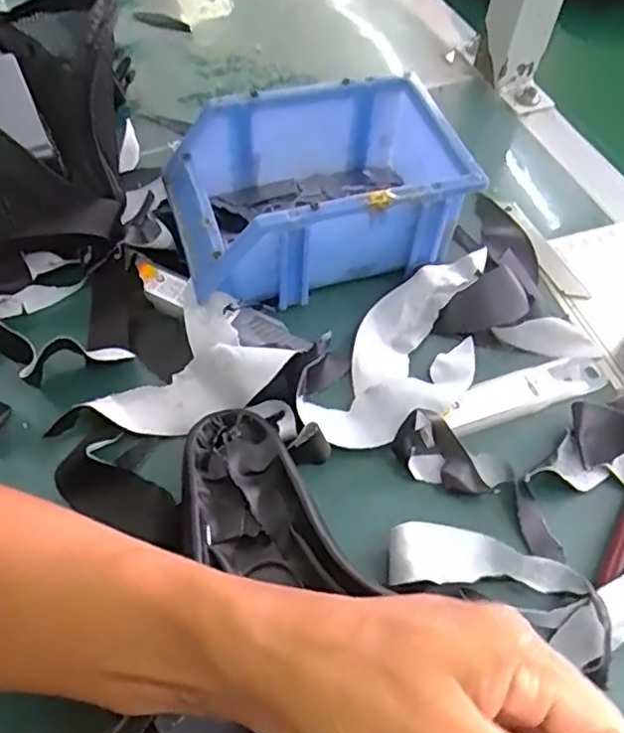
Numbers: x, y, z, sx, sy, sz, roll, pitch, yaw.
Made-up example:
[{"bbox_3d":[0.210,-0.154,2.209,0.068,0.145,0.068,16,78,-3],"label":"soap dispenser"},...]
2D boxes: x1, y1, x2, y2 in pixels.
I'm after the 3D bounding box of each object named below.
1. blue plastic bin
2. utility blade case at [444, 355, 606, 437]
[{"bbox_3d":[0.001,-0.113,0.409,0.172,0.074,0.120,-11,58,-11],"label":"blue plastic bin"},{"bbox_3d":[0.127,0.014,0.375,0.112,0.010,0.025,-16,59,-15],"label":"utility blade case"}]

